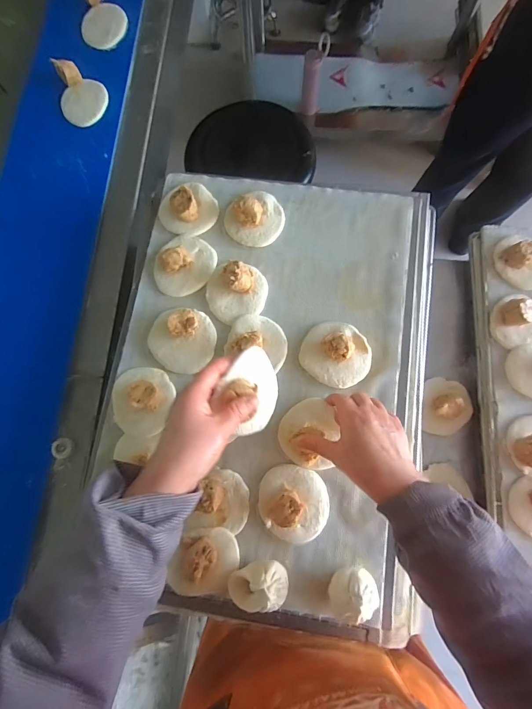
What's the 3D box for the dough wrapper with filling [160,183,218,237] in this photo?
[{"bbox_3d":[-0.116,-0.221,0.521,0.086,0.032,0.075,-39,79,-6],"label":"dough wrapper with filling"}]

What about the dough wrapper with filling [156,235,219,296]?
[{"bbox_3d":[-0.123,-0.138,0.504,0.093,0.035,0.086,0,78,2],"label":"dough wrapper with filling"}]

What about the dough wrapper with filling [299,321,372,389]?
[{"bbox_3d":[0.097,-0.003,0.471,0.093,0.040,0.088,0,78,2],"label":"dough wrapper with filling"}]

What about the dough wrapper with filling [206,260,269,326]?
[{"bbox_3d":[-0.043,-0.097,0.496,0.087,0.037,0.084,0,78,2],"label":"dough wrapper with filling"}]

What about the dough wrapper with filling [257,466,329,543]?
[{"bbox_3d":[0.035,0.189,0.433,0.086,0.035,0.090,-3,78,1],"label":"dough wrapper with filling"}]

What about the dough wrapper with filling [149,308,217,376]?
[{"bbox_3d":[-0.119,-0.019,0.483,0.092,0.034,0.085,-10,78,-1],"label":"dough wrapper with filling"}]

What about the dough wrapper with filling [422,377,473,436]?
[{"bbox_3d":[0.289,0.084,0.546,0.076,0.026,0.089,11,78,4],"label":"dough wrapper with filling"}]

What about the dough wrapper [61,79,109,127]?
[{"bbox_3d":[-0.343,-0.476,0.651,0.092,0.013,0.092,0,78,2],"label":"dough wrapper"}]

